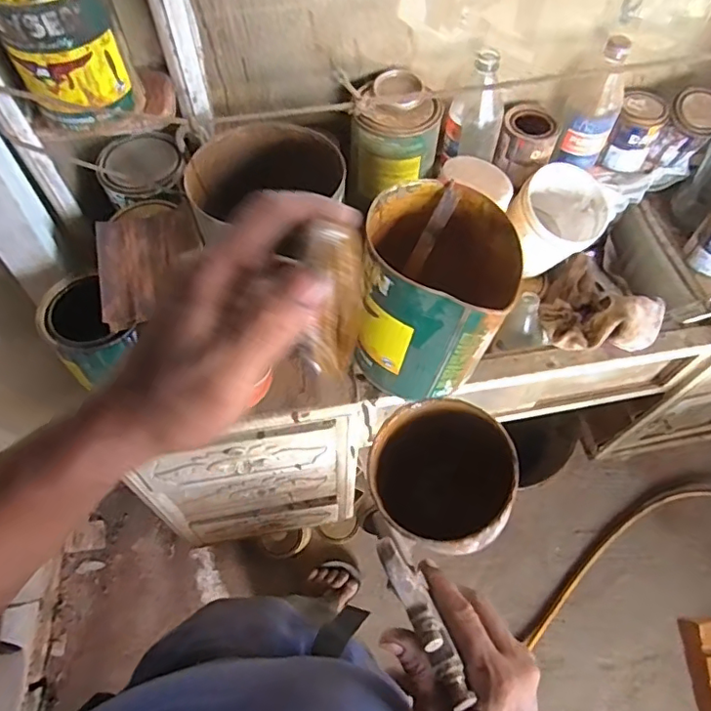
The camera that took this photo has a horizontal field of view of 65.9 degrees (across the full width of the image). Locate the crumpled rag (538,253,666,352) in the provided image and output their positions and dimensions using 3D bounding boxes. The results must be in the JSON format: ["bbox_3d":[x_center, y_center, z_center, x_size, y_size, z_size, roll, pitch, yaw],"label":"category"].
[{"bbox_3d":[0.335,-0.064,0.740,0.142,0.090,0.162,30,74,10],"label":"crumpled rag"}]

